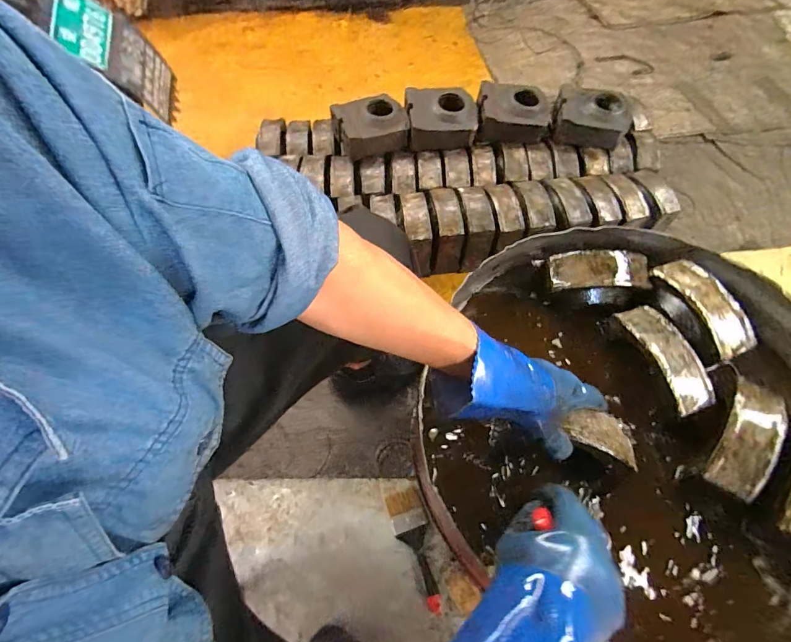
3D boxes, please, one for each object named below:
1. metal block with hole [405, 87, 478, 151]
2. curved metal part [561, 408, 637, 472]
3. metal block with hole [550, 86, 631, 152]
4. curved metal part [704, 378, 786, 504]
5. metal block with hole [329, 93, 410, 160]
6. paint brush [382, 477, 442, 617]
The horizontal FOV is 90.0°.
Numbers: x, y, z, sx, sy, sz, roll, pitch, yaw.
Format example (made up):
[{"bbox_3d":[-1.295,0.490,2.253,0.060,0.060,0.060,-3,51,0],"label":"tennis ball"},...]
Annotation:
[{"bbox_3d":[0.124,-0.561,1.097,0.182,0.090,0.159,-7,61,-3],"label":"metal block with hole"},{"bbox_3d":[0.256,0.137,0.488,0.097,0.011,0.055,26,56,-6],"label":"curved metal part"},{"bbox_3d":[0.530,-0.557,1.082,0.190,0.087,0.146,11,62,7],"label":"metal block with hole"},{"bbox_3d":[0.443,0.141,0.493,0.057,0.025,0.157,35,67,19],"label":"curved metal part"},{"bbox_3d":[-0.066,-0.527,1.077,0.192,0.086,0.144,-9,61,-4],"label":"metal block with hole"},{"bbox_3d":[0.032,0.411,0.745,0.066,0.027,0.229,-13,62,-6],"label":"paint brush"}]

